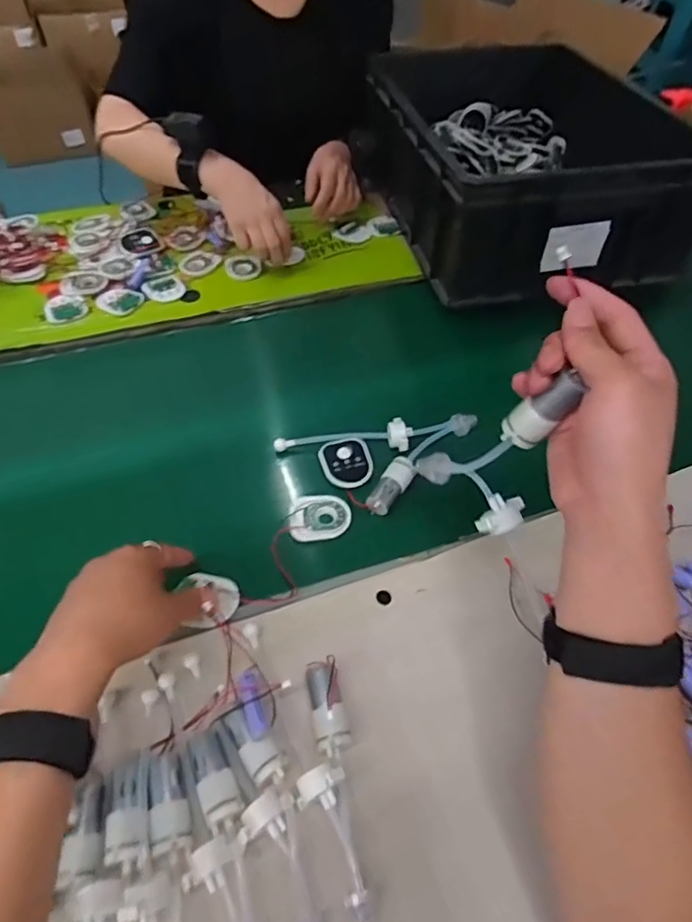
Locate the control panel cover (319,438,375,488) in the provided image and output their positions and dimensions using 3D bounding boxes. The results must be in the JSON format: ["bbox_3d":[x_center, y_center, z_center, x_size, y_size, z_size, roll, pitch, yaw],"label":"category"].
[{"bbox_3d":[0.000,-0.001,0.573,0.052,0.012,0.056,-8,51,-7],"label":"control panel cover"}]

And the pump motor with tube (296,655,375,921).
[{"bbox_3d":[-0.012,0.216,0.382,0.037,0.028,0.165,-5,51,-5],"label":"pump motor with tube"}]

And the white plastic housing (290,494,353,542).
[{"bbox_3d":[-0.026,0.056,0.541,0.058,0.014,0.048,-10,51,-8],"label":"white plastic housing"}]

